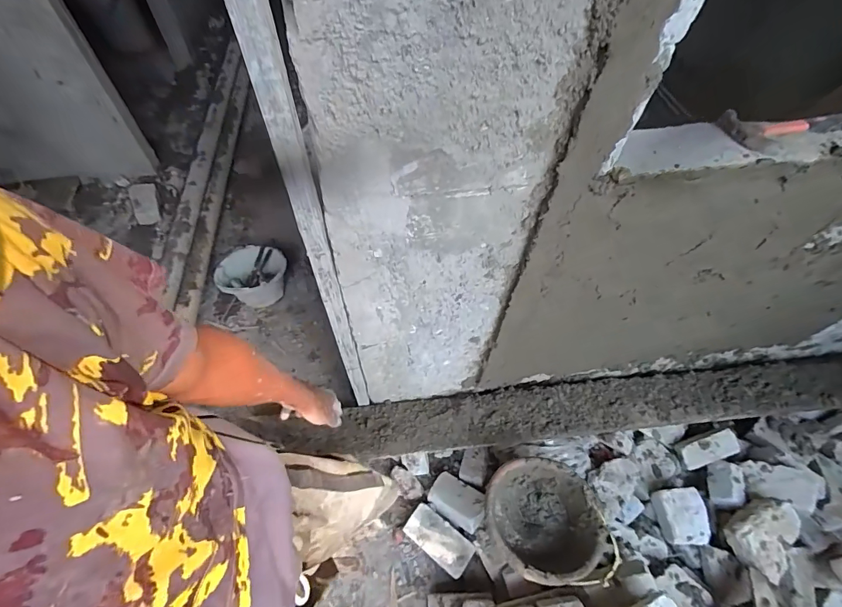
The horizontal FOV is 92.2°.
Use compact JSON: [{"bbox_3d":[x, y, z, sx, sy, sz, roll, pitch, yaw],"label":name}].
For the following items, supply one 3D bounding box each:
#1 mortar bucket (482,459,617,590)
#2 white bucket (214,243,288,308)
[{"bbox_3d":[0.319,0.583,1.072,0.271,0.168,0.305,-21,61,-15],"label":"mortar bucket"},{"bbox_3d":[-0.670,-0.103,1.630,0.254,0.152,0.219,-30,63,-20],"label":"white bucket"}]

